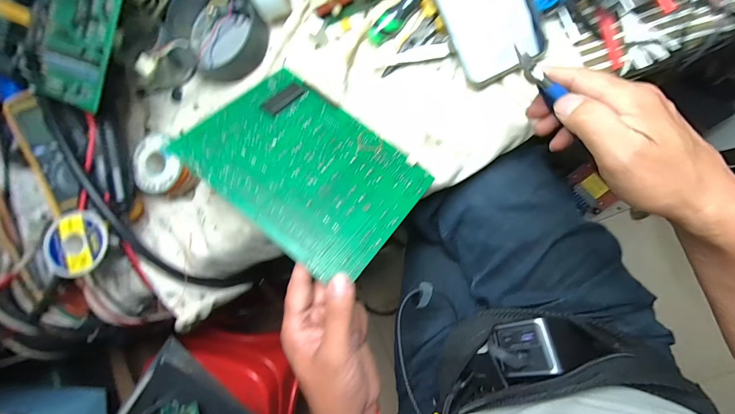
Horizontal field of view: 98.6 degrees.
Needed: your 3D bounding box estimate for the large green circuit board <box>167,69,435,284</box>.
[{"bbox_3d":[-0.057,-0.040,0.315,0.207,0.005,0.155,37,64,7],"label":"large green circuit board"}]

